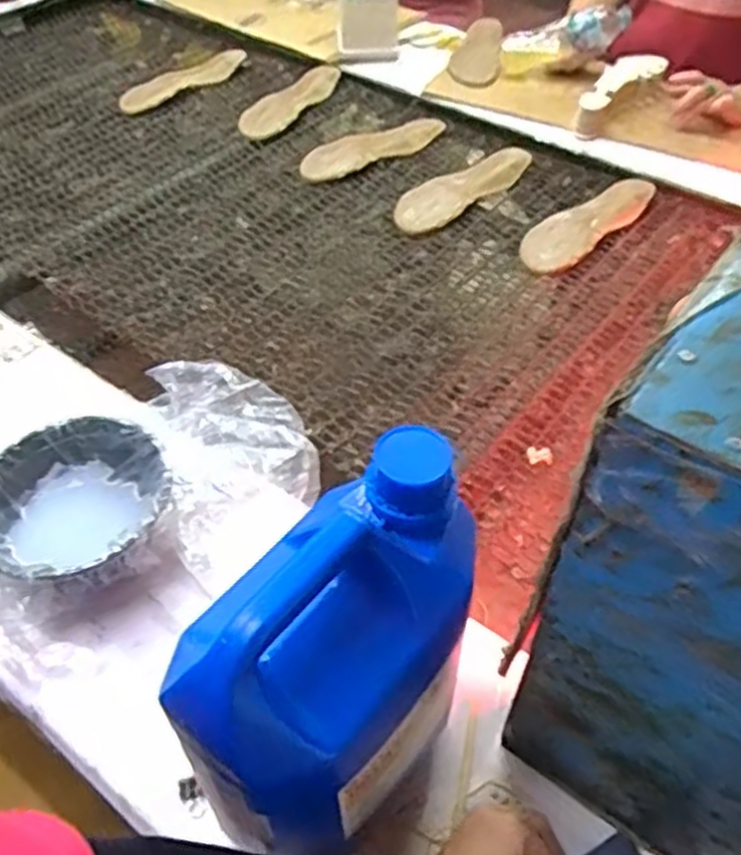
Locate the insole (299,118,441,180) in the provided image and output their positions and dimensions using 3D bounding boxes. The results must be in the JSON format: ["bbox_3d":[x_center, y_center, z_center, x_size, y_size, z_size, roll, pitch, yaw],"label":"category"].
[{"bbox_3d":[0.006,-0.447,1.220,0.258,0.023,0.074,-28,54,-23],"label":"insole"}]

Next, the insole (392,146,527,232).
[{"bbox_3d":[0.130,-0.358,1.137,0.258,0.021,0.091,-34,56,-27],"label":"insole"}]

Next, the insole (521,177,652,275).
[{"bbox_3d":[0.296,-0.283,1.063,0.252,0.013,0.083,-38,57,-24],"label":"insole"}]

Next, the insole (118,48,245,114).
[{"bbox_3d":[-0.340,-0.632,1.399,0.089,0.013,0.278,36,57,28],"label":"insole"}]

